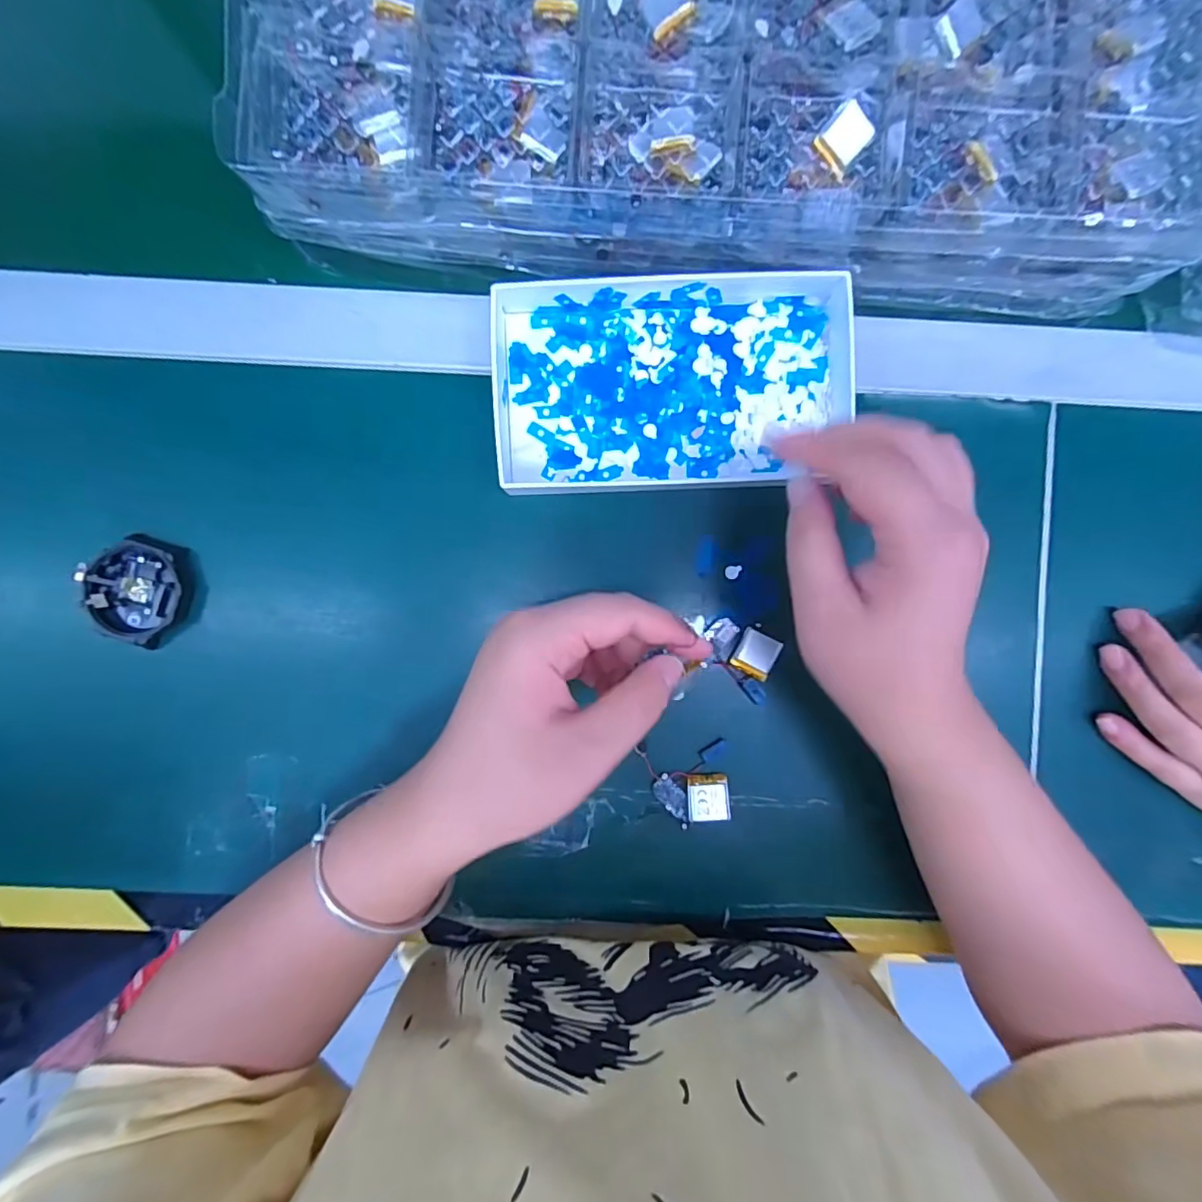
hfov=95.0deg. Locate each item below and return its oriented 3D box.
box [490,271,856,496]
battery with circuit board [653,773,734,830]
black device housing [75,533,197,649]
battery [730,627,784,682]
[{"bbox_3d":[0.035,-0.110,0.278,0.179,0.022,0.102,-3,92,0],"label":"box"},{"bbox_3d":[0.049,0.106,0.291,0.039,0.008,0.025,0,92,0],"label":"battery with circuit board"},{"bbox_3d":[-0.241,-0.006,0.288,0.048,0.015,0.055,4,92,0],"label":"black device housing"},{"bbox_3d":[0.083,0.028,0.292,0.021,0.004,0.023,28,91,-1],"label":"battery"}]

